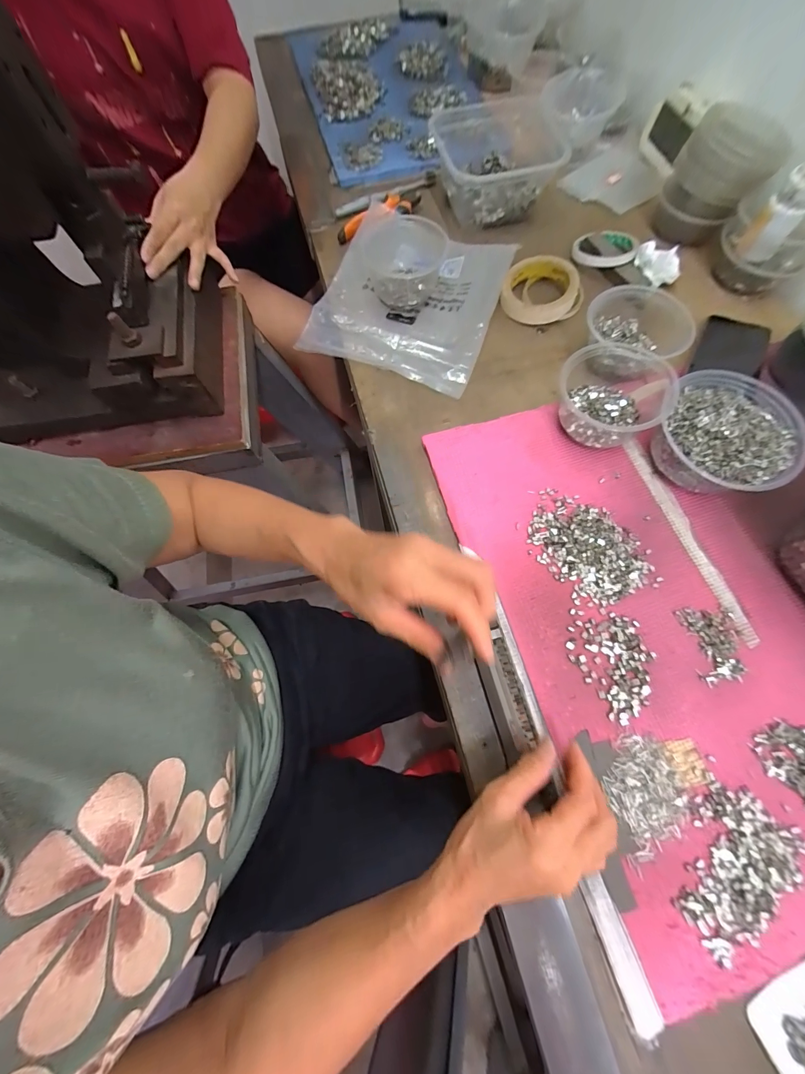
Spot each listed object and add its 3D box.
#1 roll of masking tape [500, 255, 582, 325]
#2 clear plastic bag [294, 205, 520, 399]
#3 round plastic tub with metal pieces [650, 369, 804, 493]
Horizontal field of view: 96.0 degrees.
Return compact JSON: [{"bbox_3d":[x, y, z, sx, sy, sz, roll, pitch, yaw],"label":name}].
[{"bbox_3d":[0.191,-0.342,0.498,0.093,0.025,0.111,29,75,12],"label":"roll of masking tape"},{"bbox_3d":[0.009,-0.342,0.502,0.240,0.035,0.260,20,73,9],"label":"clear plastic bag"},{"bbox_3d":[0.339,-0.105,0.385,0.121,0.061,0.131,-1,71,2],"label":"round plastic tub with metal pieces"}]

